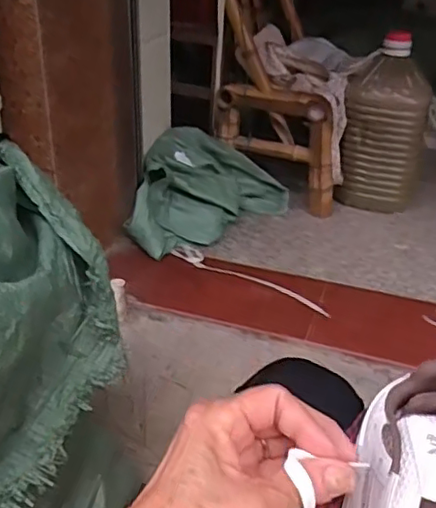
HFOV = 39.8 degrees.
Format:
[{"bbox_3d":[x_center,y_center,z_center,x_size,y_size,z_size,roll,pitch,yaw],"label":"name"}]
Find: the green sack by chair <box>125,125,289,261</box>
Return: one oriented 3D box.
[{"bbox_3d":[-0.005,-0.145,1.416,0.343,0.161,0.380,3,30,2],"label":"green sack by chair"}]

